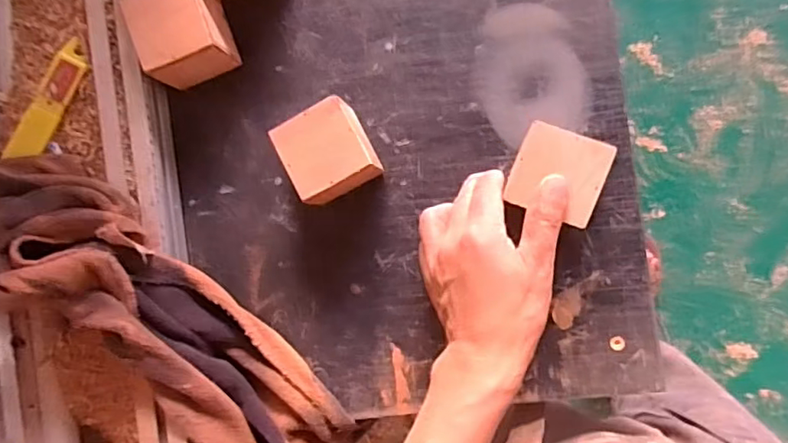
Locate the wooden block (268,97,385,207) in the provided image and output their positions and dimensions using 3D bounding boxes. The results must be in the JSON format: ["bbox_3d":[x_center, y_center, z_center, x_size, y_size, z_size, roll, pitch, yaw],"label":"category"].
[{"bbox_3d":[-0.049,-0.052,0.456,0.061,0.062,0.066,-27,87,6],"label":"wooden block"}]

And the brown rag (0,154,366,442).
[{"bbox_3d":[-0.187,0.092,0.462,0.121,0.086,0.361,-42,99,5],"label":"brown rag"}]

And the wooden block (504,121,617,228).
[{"bbox_3d":[0.116,-0.033,0.405,0.060,0.012,0.059,20,92,7],"label":"wooden block"}]

